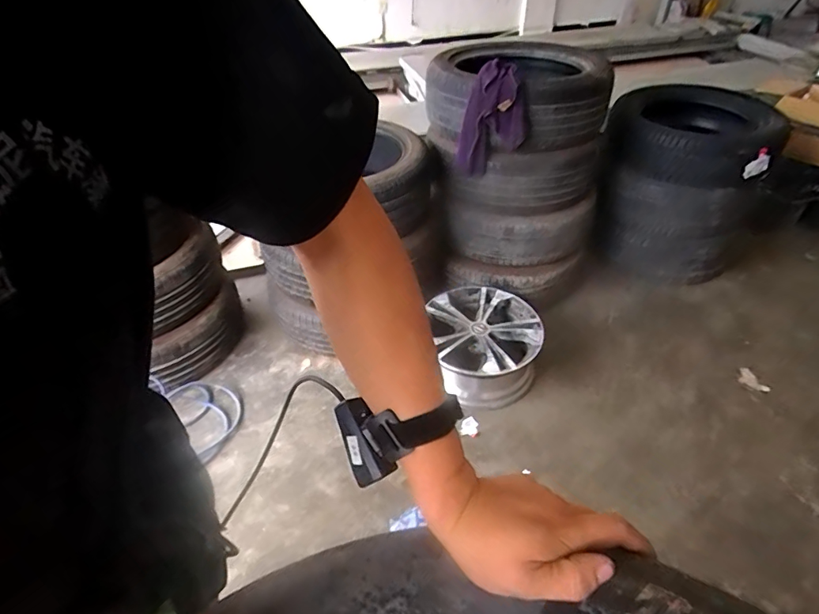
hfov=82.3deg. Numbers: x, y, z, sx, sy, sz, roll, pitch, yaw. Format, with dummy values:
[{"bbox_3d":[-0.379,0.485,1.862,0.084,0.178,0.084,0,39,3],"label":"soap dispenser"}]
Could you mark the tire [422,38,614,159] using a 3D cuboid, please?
[{"bbox_3d":[0.392,-0.804,1.763,0.667,0.232,0.609,14,44,17],"label":"tire"}]

